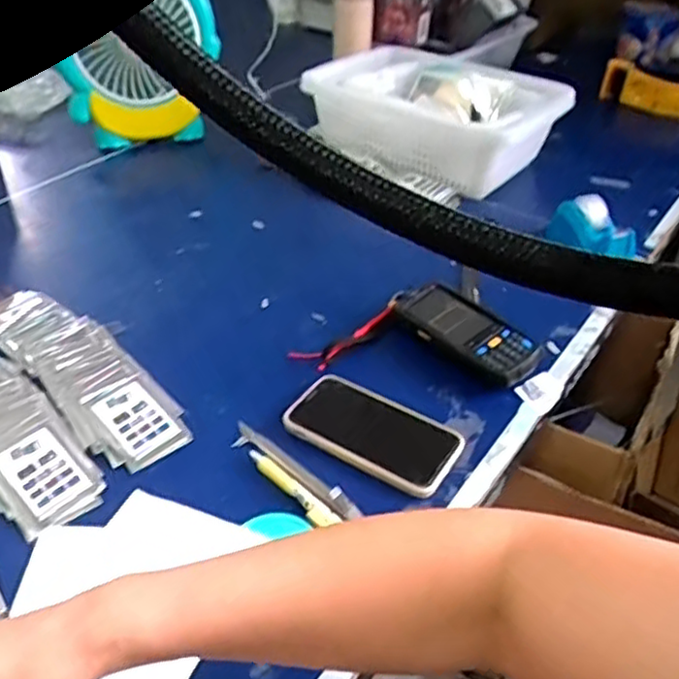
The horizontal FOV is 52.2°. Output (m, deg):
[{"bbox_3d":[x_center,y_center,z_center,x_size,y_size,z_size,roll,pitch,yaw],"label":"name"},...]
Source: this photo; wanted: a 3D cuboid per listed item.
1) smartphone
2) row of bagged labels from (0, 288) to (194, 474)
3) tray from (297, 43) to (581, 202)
[{"bbox_3d":[0.030,0.078,0.614,0.150,0.012,0.082,23,42,26],"label":"smartphone"},{"bbox_3d":[-0.273,0.012,0.688,0.086,0.025,0.342,-29,46,-34],"label":"row of bagged labels"},{"bbox_3d":[0.151,-0.346,1.083,0.368,0.106,0.285,18,40,22],"label":"tray"}]

